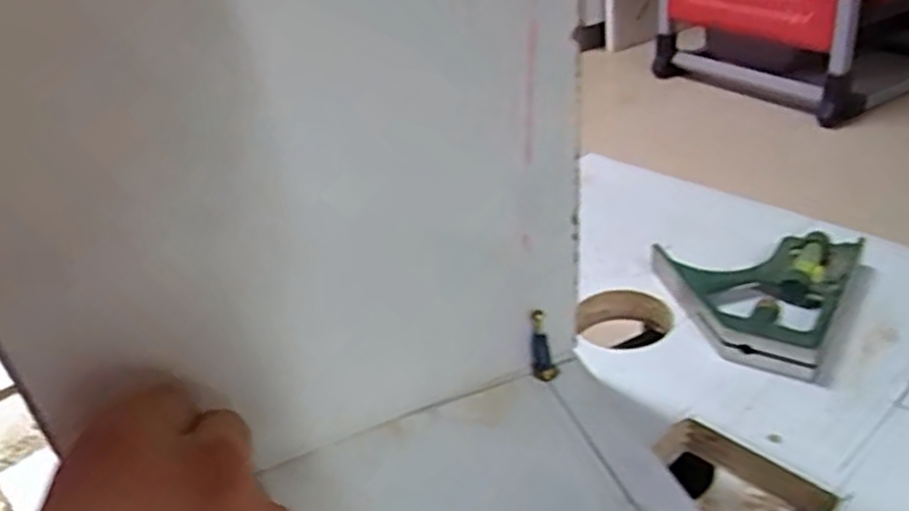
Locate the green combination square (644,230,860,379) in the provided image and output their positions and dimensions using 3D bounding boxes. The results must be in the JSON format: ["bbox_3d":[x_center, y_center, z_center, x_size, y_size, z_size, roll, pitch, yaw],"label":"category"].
[{"bbox_3d":[0.142,0.014,0.386,0.092,0.015,0.102,14,38,30],"label":"green combination square"}]

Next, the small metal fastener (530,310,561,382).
[{"bbox_3d":[0.037,0.037,0.322,0.010,0.033,0.007,-5,32,5],"label":"small metal fastener"}]

